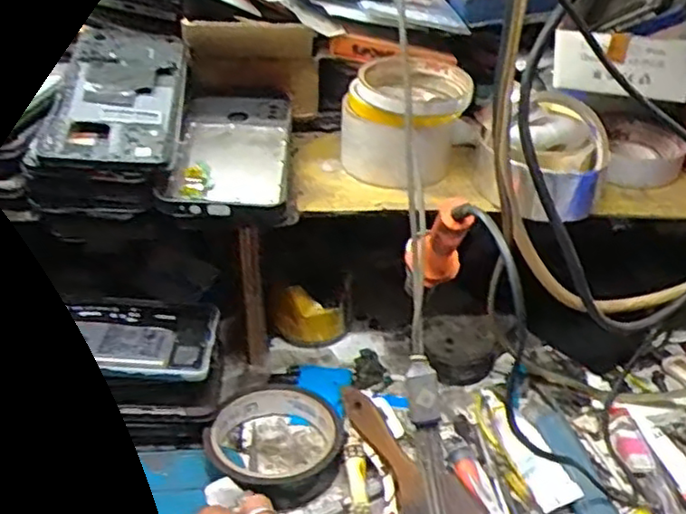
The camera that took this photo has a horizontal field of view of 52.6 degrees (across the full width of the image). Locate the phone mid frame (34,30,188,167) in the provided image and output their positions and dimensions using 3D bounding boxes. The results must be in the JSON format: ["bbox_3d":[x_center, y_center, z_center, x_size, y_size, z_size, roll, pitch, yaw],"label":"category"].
[{"bbox_3d":[-0.151,-0.114,0.476,0.079,0.010,0.179,3,43,-9],"label":"phone mid frame"}]

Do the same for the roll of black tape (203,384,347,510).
[{"bbox_3d":[-0.046,0.125,0.478,0.092,0.026,0.090,-25,41,-34],"label":"roll of black tape"}]

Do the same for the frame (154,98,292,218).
[{"bbox_3d":[-0.078,-0.078,0.494,0.076,0.014,0.178,0,33,-3],"label":"frame"}]

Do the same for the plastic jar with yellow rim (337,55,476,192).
[{"bbox_3d":[0.048,-0.105,0.537,0.098,0.072,0.084,6,34,7],"label":"plastic jar with yellow rim"}]

